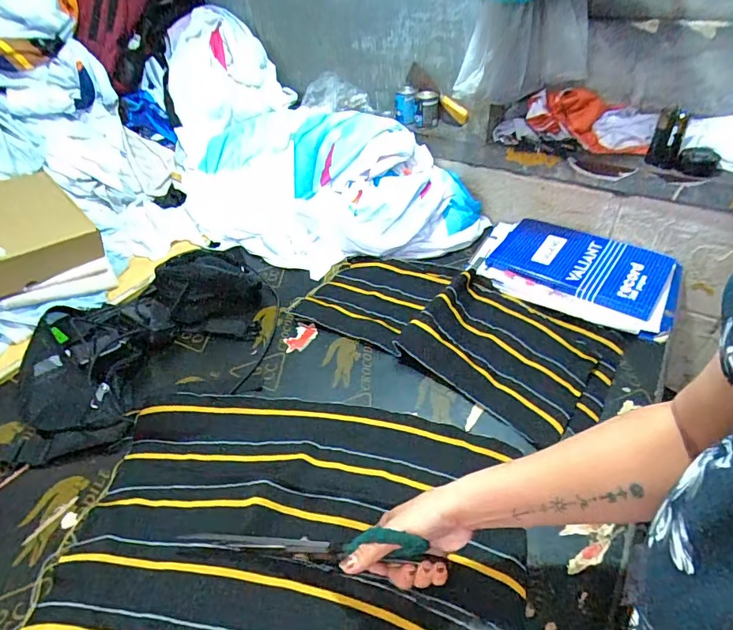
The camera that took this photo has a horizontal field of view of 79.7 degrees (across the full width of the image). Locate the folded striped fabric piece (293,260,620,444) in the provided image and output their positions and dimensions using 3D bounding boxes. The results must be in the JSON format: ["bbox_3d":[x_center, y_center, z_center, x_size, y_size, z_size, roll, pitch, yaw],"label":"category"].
[{"bbox_3d":[0.134,0.004,0.732,0.509,0.032,0.254,26,51,29],"label":"folded striped fabric piece"}]

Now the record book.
[{"bbox_3d":[0.382,-0.093,0.818,0.346,0.026,0.239,22,49,27],"label":"record book"}]

